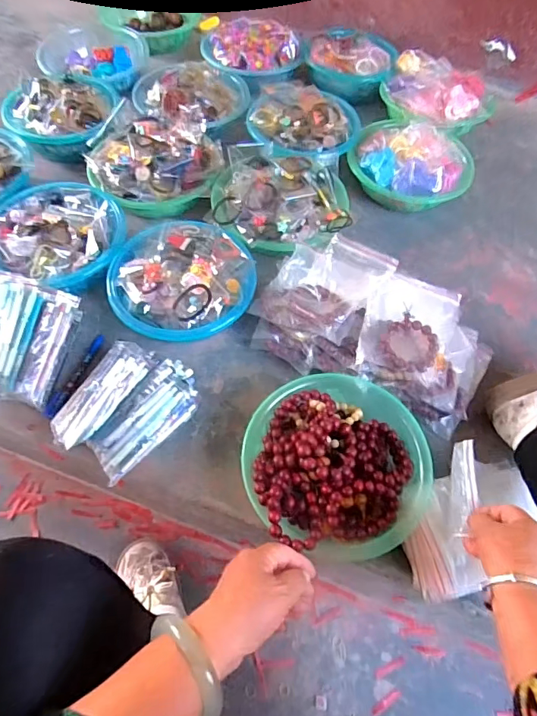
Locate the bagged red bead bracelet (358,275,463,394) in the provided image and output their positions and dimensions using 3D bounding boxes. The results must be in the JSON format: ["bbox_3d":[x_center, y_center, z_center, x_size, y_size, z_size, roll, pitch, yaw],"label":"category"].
[{"bbox_3d":[0.213,-0.036,0.693,0.144,0.026,0.162,16,67,-4],"label":"bagged red bead bracelet"}]

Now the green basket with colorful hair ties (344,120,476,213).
[{"bbox_3d":[0.278,-0.374,0.925,0.233,0.099,0.206,20,61,9],"label":"green basket with colorful hair ties"}]

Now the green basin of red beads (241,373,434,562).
[{"bbox_3d":[0.089,0.130,0.622,0.232,0.087,0.243,1,59,-2],"label":"green basin of red beads"}]

